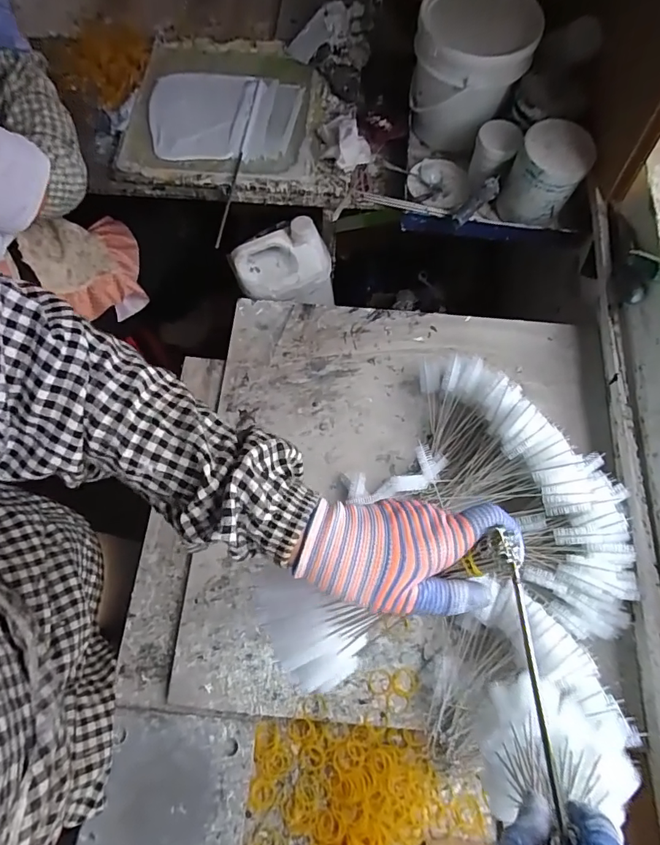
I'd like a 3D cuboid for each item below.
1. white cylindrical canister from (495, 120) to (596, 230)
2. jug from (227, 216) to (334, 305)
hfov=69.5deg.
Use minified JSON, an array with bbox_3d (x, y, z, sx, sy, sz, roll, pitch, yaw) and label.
[{"bbox_3d":[0.341,-0.394,0.762,0.105,0.125,0.106,0,77,1],"label":"white cylindrical canister"},{"bbox_3d":[-0.089,-0.311,1.002,0.189,0.104,0.190,-18,115,8],"label":"jug"}]

